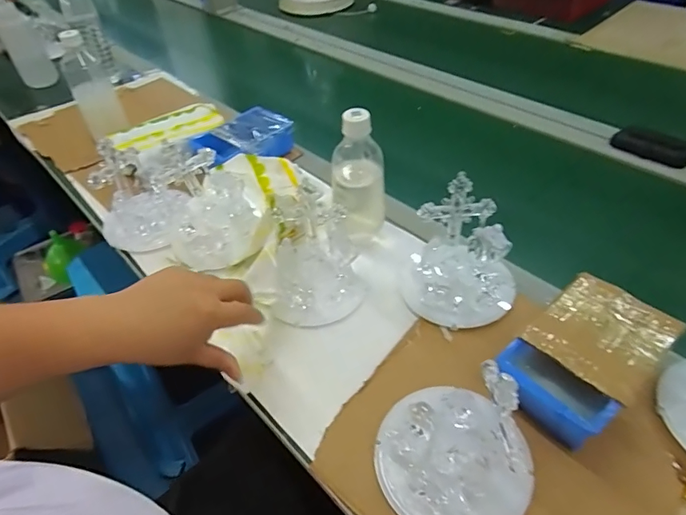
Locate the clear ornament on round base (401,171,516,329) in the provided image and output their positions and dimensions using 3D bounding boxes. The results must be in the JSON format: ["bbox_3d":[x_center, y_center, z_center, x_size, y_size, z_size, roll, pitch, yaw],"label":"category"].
[{"bbox_3d":[0.133,-0.003,0.504,0.123,0.112,0.119,8,47,13],"label":"clear ornament on round base"}]

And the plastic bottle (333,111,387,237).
[{"bbox_3d":[0.020,-0.081,0.549,0.062,0.181,0.058,-4,45,1],"label":"plastic bottle"}]

